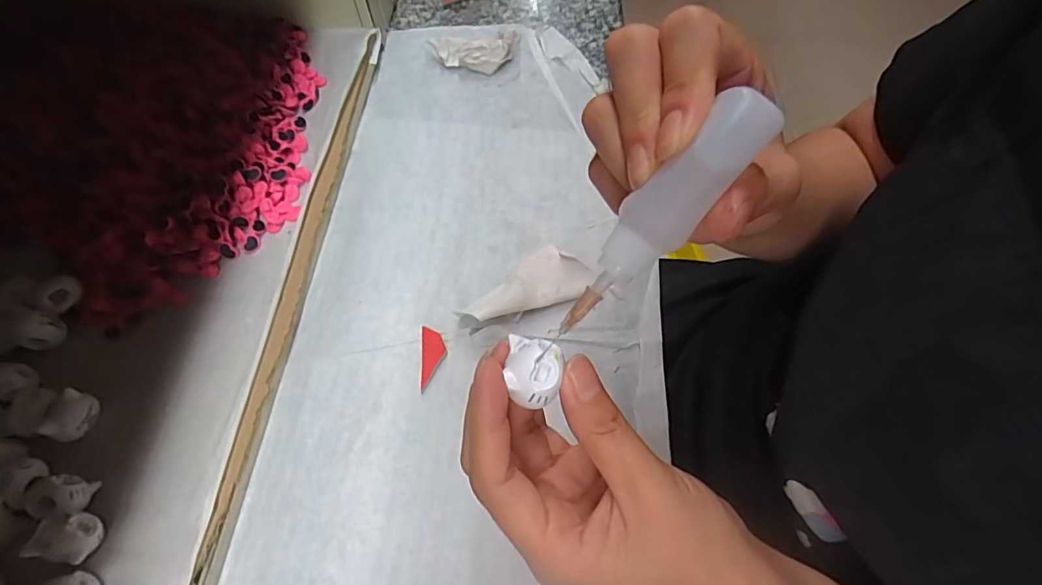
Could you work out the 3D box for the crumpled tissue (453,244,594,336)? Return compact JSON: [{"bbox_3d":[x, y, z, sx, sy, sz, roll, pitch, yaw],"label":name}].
[{"bbox_3d":[0.000,-0.006,0.327,0.087,0.020,0.038,-20,66,-10],"label":"crumpled tissue"}]

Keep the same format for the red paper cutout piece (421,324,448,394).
[{"bbox_3d":[-0.053,0.040,0.312,0.015,0.004,0.038,-3,70,2],"label":"red paper cutout piece"}]

